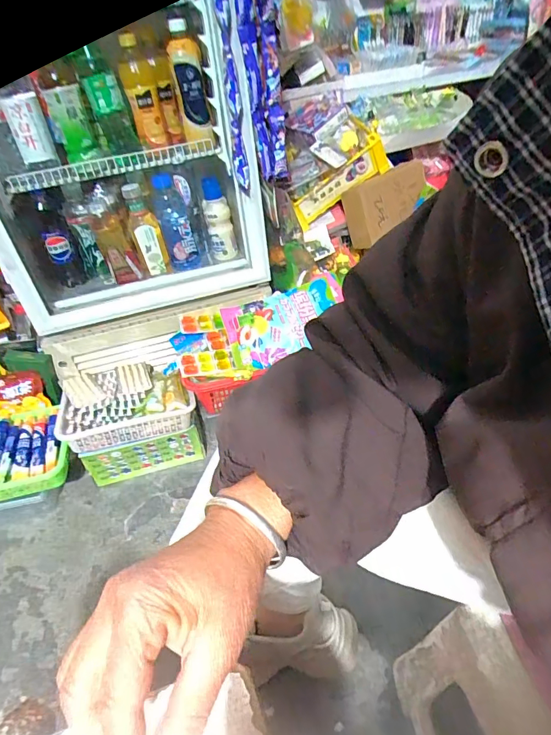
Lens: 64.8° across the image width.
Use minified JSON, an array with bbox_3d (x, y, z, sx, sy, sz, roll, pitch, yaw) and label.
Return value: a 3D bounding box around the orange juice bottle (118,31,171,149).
[{"bbox_3d":[-0.246,-0.512,0.821,0.071,0.173,0.070,-14,42,-9],"label":"orange juice bottle"}]

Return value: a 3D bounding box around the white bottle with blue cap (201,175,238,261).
[{"bbox_3d":[-0.129,-0.340,1.003,0.060,0.173,0.060,-9,41,-3],"label":"white bottle with blue cap"}]

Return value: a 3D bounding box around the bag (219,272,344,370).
[{"bbox_3d":[0.025,-0.101,0.927,0.263,0.034,0.156,-21,68,0],"label":"bag"}]

